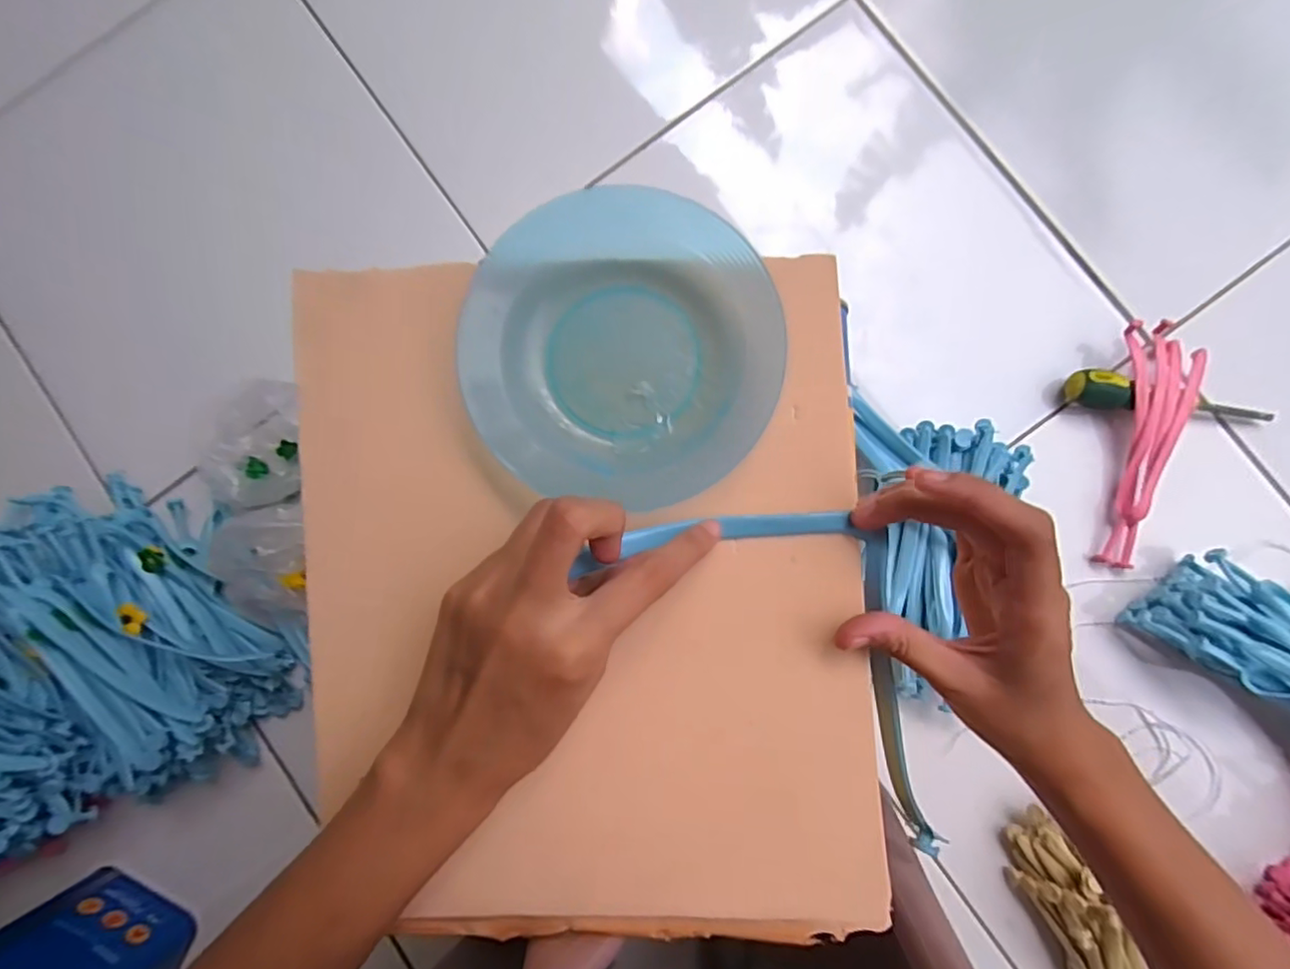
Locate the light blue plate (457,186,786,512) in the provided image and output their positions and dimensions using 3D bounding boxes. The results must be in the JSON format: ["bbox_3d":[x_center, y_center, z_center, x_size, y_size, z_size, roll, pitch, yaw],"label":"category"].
[{"bbox_3d":[-0.009,-0.056,0.249,0.126,0.026,0.123,0,86,3],"label":"light blue plate"}]

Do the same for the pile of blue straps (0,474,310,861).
[{"bbox_3d":[-0.467,0.147,0.430,0.309,0.095,0.270,-33,95,-27],"label":"pile of blue straps"}]

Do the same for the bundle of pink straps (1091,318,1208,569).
[{"bbox_3d":[0.407,-0.031,0.479,0.054,0.034,0.198,6,86,3],"label":"bundle of pink straps"}]

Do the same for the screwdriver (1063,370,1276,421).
[{"bbox_3d":[0.422,-0.068,0.482,0.155,0.038,0.025,8,86,4],"label":"screwdriver"}]

